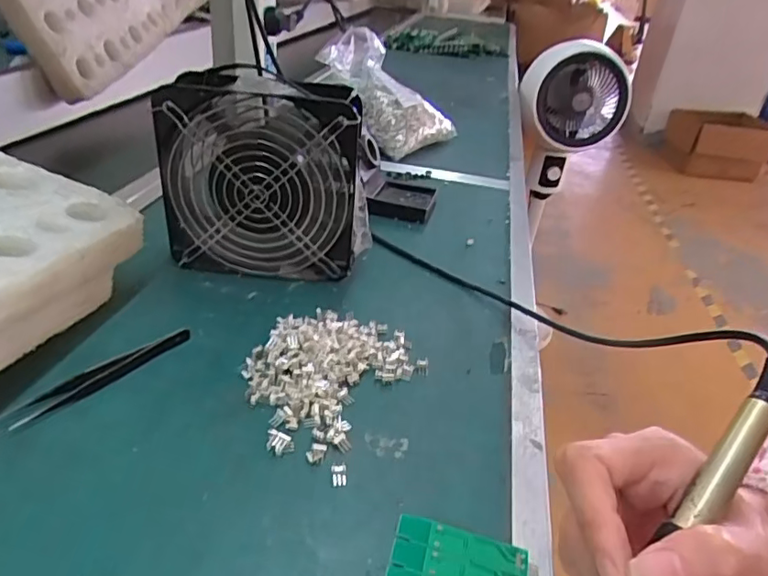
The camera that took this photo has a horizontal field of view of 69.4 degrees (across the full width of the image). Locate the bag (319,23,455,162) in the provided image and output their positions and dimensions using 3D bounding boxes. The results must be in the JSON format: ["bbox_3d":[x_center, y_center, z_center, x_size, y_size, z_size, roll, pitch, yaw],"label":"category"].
[{"bbox_3d":[0.000,-0.286,0.817,0.171,0.129,0.144,25,36,27],"label":"bag"}]

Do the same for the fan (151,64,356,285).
[{"bbox_3d":[-0.097,-0.087,0.450,0.152,0.153,0.052,5,32,-3],"label":"fan"}]

